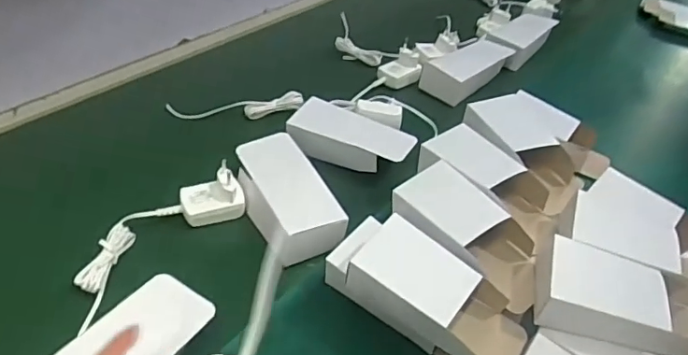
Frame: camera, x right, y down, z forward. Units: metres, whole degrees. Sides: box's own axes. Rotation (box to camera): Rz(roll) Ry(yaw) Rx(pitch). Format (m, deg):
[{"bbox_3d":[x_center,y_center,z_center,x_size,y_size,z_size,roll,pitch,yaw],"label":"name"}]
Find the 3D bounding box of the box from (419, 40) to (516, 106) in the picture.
[{"bbox_3d":[0.182,-0.162,0.802,0.077,0.044,0.138,31,44,32],"label":"box"}]

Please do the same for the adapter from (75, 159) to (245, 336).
[{"bbox_3d":[-0.179,0.047,0.504,0.065,0.054,0.180,28,43,30],"label":"adapter"}]

